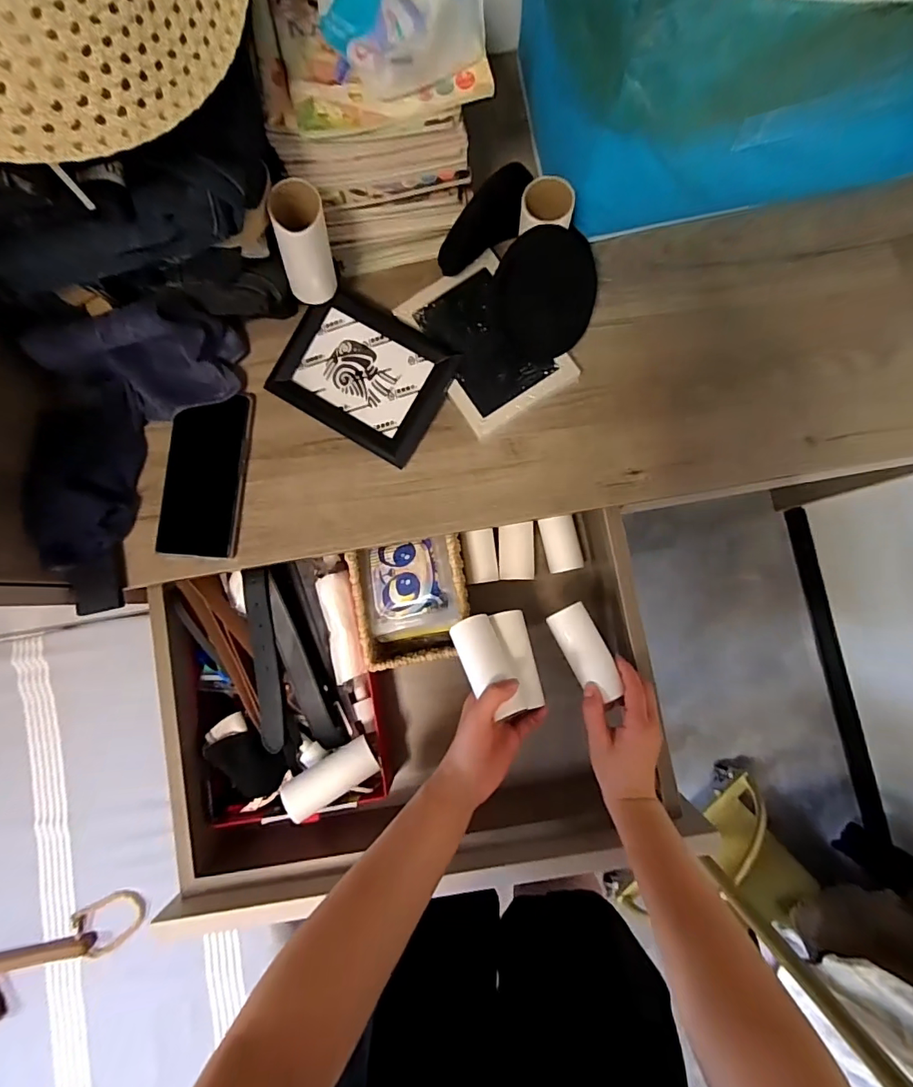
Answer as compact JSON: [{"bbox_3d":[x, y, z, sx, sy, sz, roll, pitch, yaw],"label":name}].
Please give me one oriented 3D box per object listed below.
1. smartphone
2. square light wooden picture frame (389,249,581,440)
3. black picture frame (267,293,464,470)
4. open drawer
[{"bbox_3d":[-0.248,-0.068,0.485,0.077,0.015,0.160,5,87,2],"label":"smartphone"},{"bbox_3d":[0.027,-0.197,0.486,0.114,0.016,0.161,-34,83,-1],"label":"square light wooden picture frame"},{"bbox_3d":[-0.091,-0.165,0.486,0.156,0.028,0.119,31,86,6],"label":"black picture frame"},{"bbox_3d":[-0.056,0.148,0.566,0.514,0.139,0.289,-12,83,2],"label":"open drawer"}]

